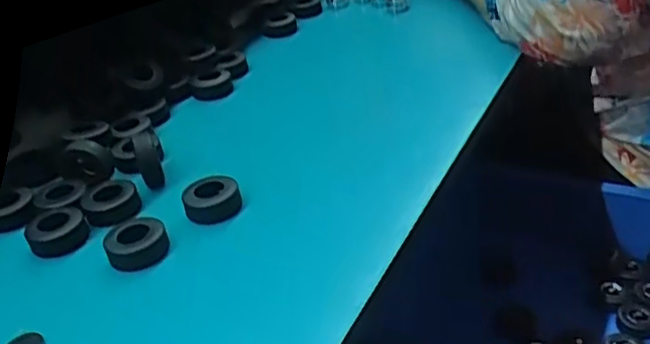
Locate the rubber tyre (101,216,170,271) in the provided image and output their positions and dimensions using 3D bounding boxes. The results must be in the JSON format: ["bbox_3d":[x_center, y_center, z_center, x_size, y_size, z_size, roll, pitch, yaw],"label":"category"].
[{"bbox_3d":[-0.120,0.046,0.423,0.037,0.019,0.035,-4,32,3],"label":"rubber tyre"}]

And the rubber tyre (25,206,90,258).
[{"bbox_3d":[-0.186,0.040,0.459,0.038,0.022,0.033,-23,36,-25],"label":"rubber tyre"}]

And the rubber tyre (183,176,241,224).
[{"bbox_3d":[-0.077,0.019,0.451,0.038,0.019,0.034,-13,33,-11],"label":"rubber tyre"}]

